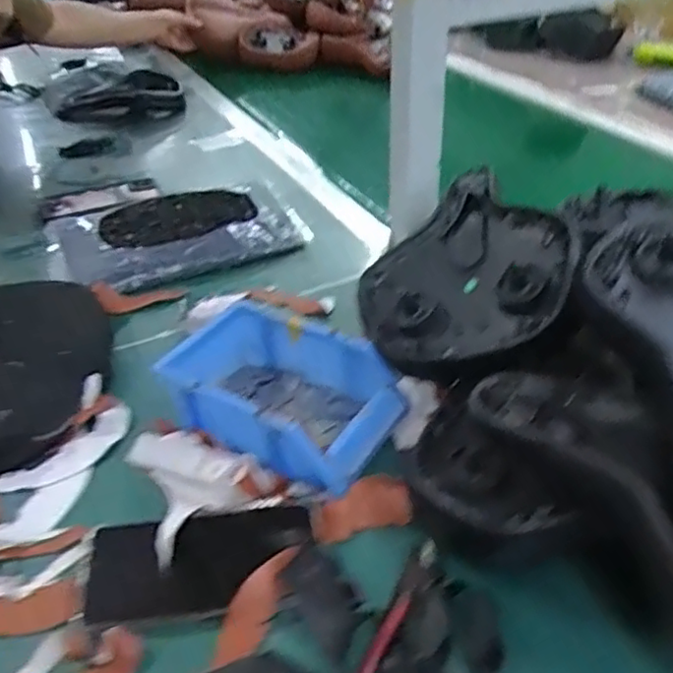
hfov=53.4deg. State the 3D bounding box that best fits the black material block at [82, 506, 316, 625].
[{"bbox_3d":[-0.094,0.152,0.457,0.150,0.016,0.070,-6,37,-5],"label":"black material block"}]

